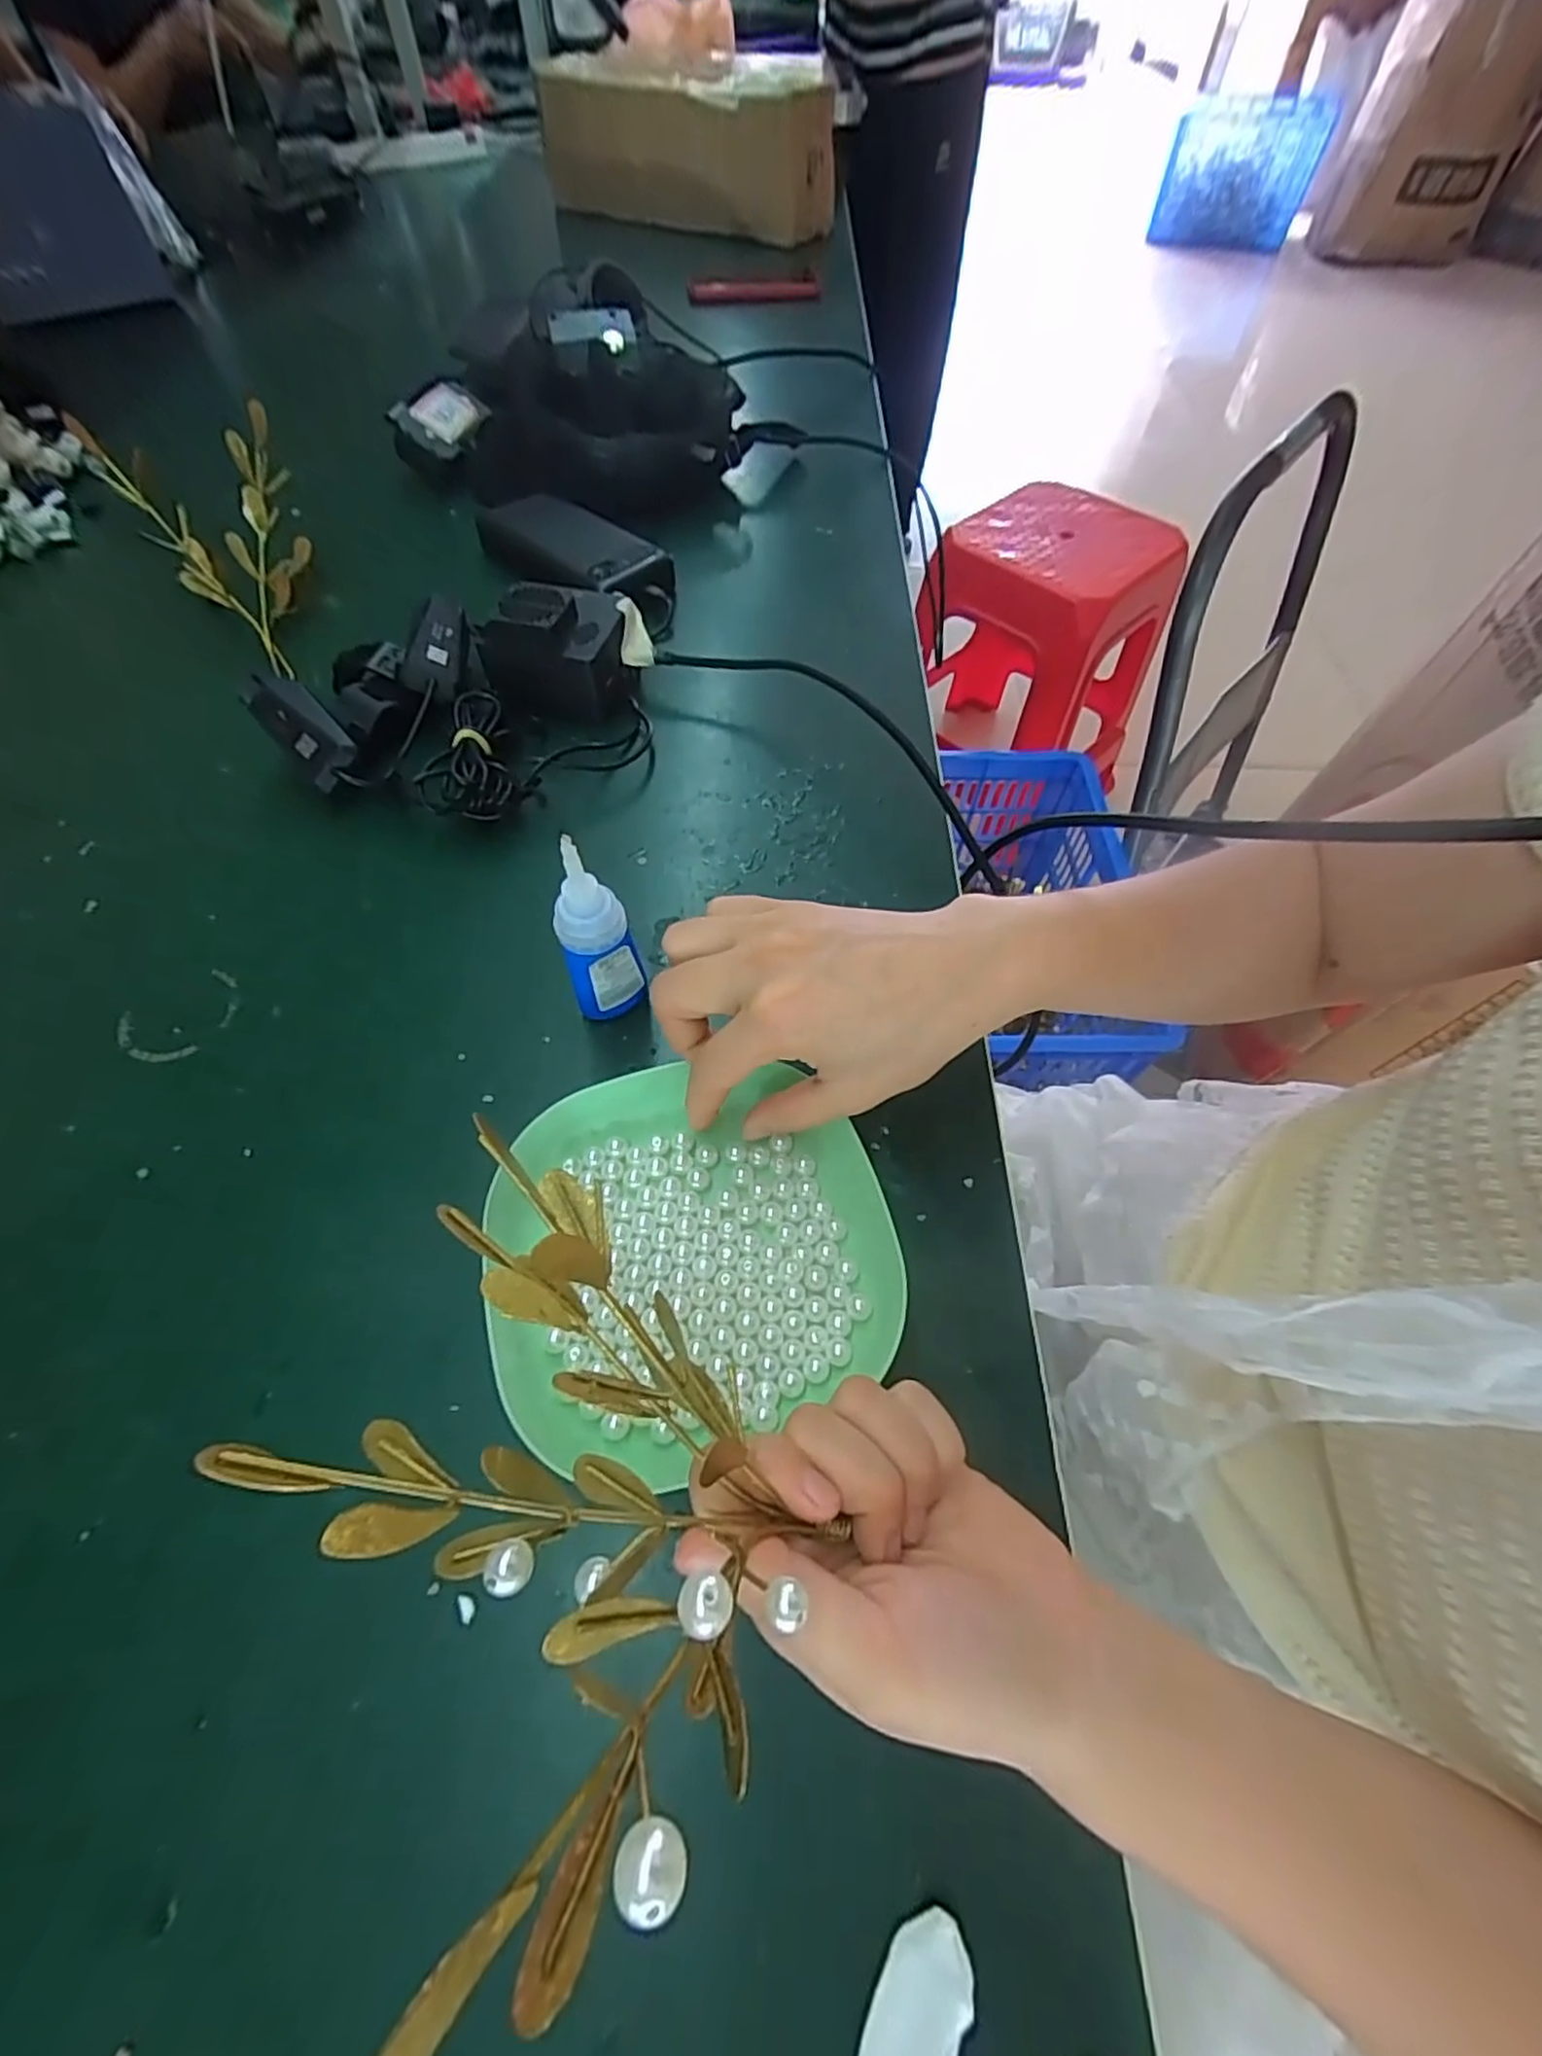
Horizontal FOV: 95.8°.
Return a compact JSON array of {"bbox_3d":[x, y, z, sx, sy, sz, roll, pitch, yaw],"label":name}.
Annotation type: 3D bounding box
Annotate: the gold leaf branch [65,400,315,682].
[{"bbox_3d":[-0.348,-0.318,0.462,0.102,0.102,0.130,-30,64,-17],"label":"gold leaf branch"}]

